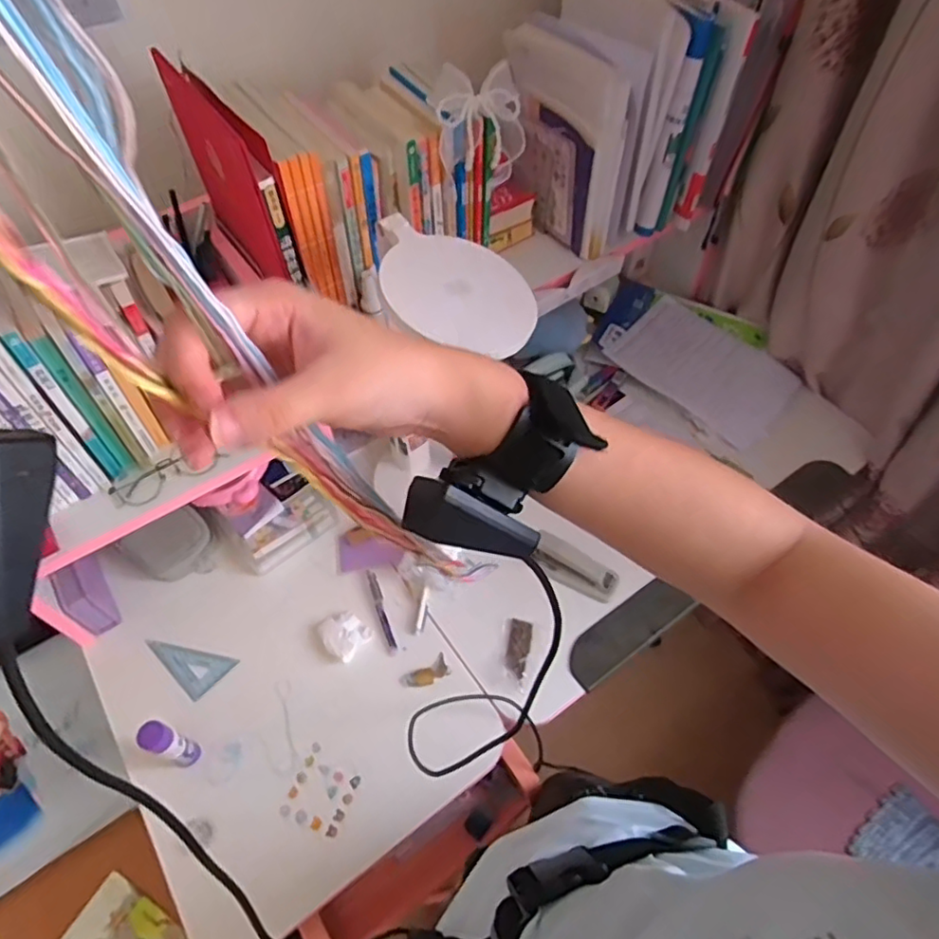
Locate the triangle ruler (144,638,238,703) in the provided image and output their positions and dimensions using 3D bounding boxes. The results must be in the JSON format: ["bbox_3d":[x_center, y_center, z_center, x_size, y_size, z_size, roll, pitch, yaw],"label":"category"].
[{"bbox_3d":[-0.372,0.247,0.821,0.111,0.004,0.067,37,62,22],"label":"triangle ruler"}]

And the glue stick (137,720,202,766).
[{"bbox_3d":[-0.341,0.318,0.706,0.031,0.117,0.028,19,56,12],"label":"glue stick"}]

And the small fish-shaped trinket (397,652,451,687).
[{"bbox_3d":[-0.058,0.271,0.809,0.065,0.004,0.029,-27,59,-19],"label":"small fish-shaped trinket"}]

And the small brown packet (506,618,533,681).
[{"bbox_3d":[0.064,0.242,0.831,0.035,0.006,0.080,9,55,5],"label":"small brown packet"}]

